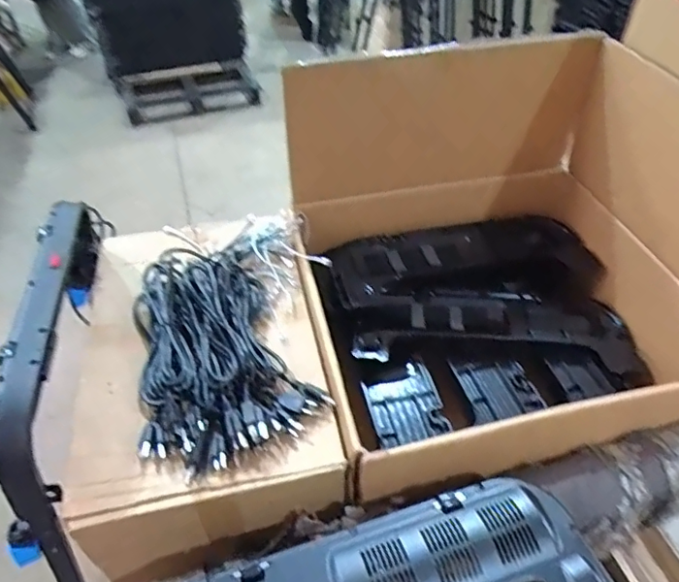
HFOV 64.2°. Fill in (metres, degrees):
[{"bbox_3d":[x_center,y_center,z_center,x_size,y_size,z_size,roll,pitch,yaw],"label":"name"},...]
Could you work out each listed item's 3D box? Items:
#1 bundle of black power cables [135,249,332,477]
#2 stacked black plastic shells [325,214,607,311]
[{"bbox_3d":[-0.201,0.068,0.795,0.242,0.054,0.399,-21,47,-19],"label":"bundle of black power cables"},{"bbox_3d":[0.240,-0.055,1.044,0.523,0.080,0.171,-8,57,-10],"label":"stacked black plastic shells"}]

